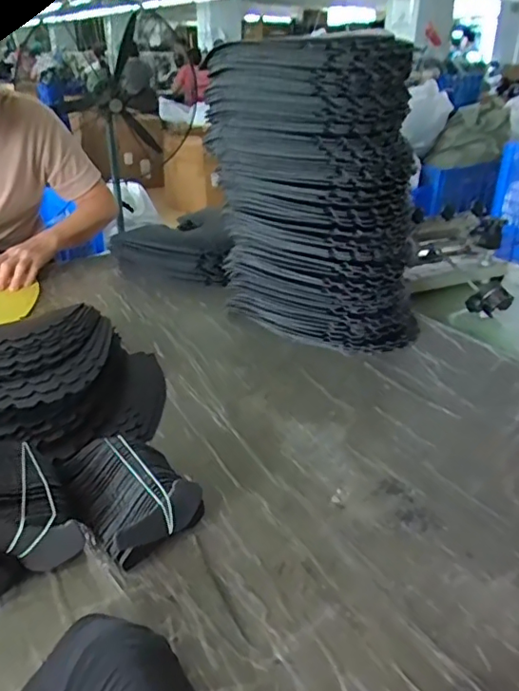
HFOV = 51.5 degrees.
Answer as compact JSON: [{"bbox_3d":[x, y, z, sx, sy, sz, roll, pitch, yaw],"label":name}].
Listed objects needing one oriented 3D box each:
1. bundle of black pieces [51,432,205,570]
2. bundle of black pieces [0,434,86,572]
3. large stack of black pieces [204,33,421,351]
[{"bbox_3d":[-0.126,0.139,0.521,0.095,0.054,0.129,-19,33,-29],"label":"bundle of black pieces"},{"bbox_3d":[-0.221,0.144,0.500,0.077,0.072,0.137,-18,32,-27],"label":"bundle of black pieces"},{"bbox_3d":[0.085,-0.216,0.793,0.174,0.401,0.284,-24,36,-35],"label":"large stack of black pieces"}]

